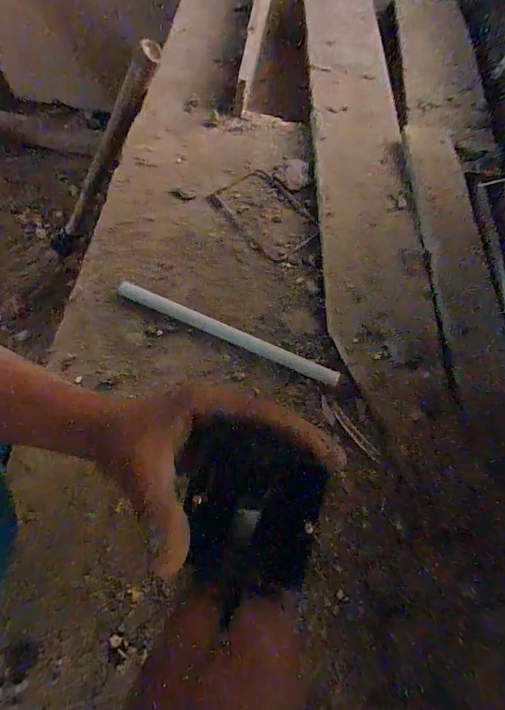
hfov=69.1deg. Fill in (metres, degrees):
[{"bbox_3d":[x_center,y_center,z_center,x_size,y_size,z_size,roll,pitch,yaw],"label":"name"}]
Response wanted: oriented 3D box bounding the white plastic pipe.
[{"bbox_3d":[-0.030,-0.026,0.435,0.279,0.016,0.018,22,68,4],"label":"white plastic pipe"}]

